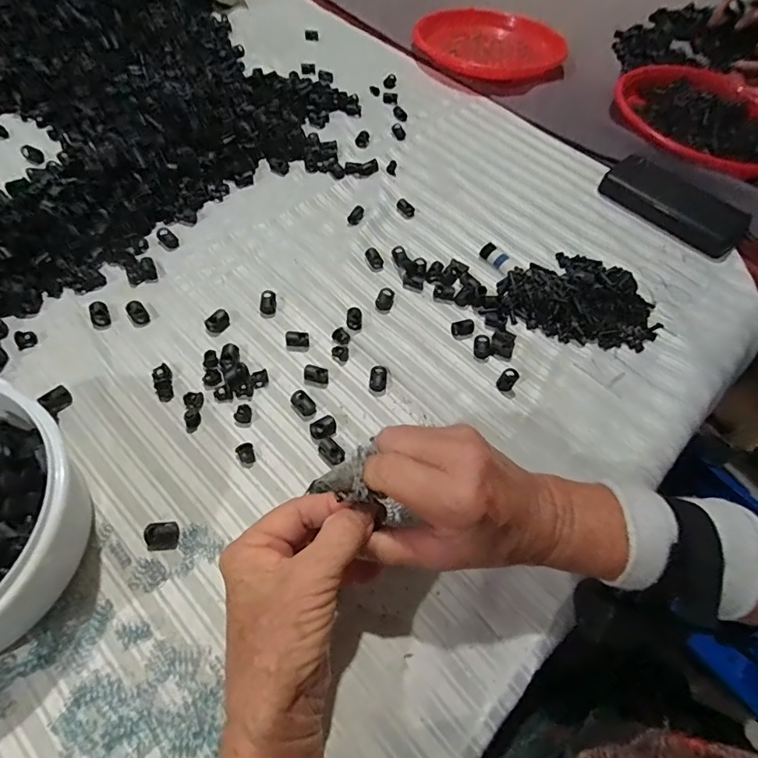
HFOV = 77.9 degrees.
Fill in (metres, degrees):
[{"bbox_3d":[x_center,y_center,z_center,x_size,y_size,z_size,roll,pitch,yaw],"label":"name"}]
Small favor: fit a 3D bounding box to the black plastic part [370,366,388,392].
[{"bbox_3d":[0.000,-0.001,0.391,0.014,0.007,0.022,5,58,-1],"label":"black plastic part"}]

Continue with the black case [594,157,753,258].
[{"bbox_3d":[0.316,-0.190,0.504,0.066,0.022,0.149,-36,67,-23],"label":"black case"}]

